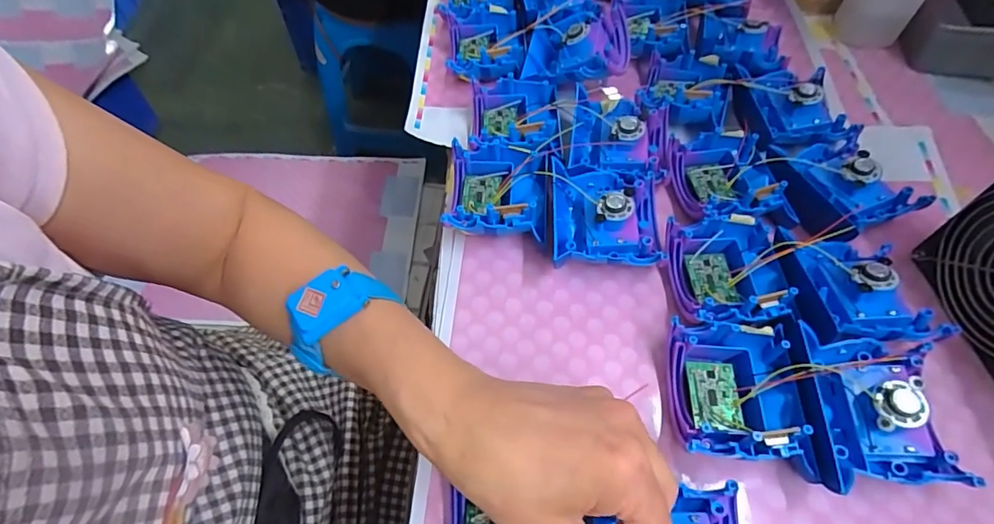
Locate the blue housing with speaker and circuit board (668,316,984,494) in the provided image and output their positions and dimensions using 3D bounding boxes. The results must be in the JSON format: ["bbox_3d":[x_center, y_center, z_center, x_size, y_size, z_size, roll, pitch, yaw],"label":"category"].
[{"bbox_3d":[0.186,0.085,0.302,0.153,0.039,0.096,3,57,2],"label":"blue housing with speaker and circuit board"}]

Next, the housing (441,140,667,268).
[{"bbox_3d":[0.041,-0.042,0.382,0.167,0.041,0.095,13,58,9],"label":"housing"}]

